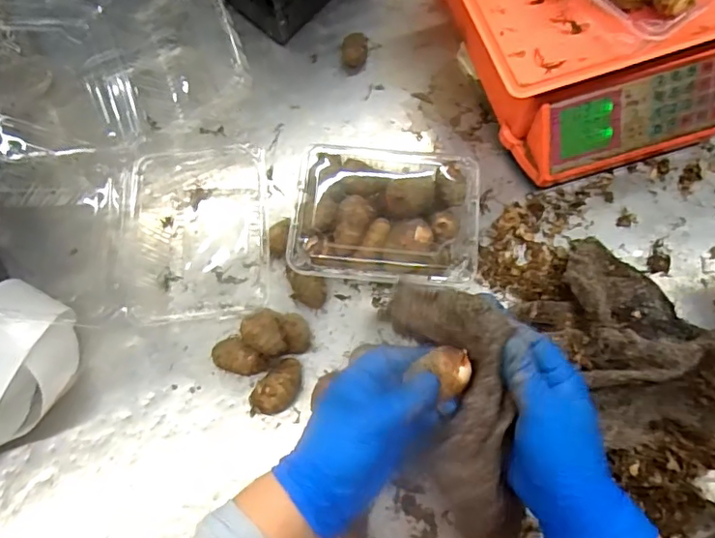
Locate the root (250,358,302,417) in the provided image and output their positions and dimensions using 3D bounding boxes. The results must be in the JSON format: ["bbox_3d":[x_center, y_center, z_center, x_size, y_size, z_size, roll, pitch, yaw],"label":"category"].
[{"bbox_3d":[-0.073,0.113,0.505,0.030,0.038,0.060,40,78,9],"label":"root"}]

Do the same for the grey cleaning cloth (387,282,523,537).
[{"bbox_3d":[0.072,0.101,0.381,0.069,0.057,0.181,-10,90,-3],"label":"grey cleaning cloth"}]

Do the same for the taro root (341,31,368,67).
[{"bbox_3d":[-0.003,-0.245,0.621,0.029,0.030,0.033,0,72,0],"label":"taro root"}]

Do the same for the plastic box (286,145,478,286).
[{"bbox_3d":[0.027,-0.048,0.532,0.172,0.074,0.130,6,76,0],"label":"plastic box"}]

